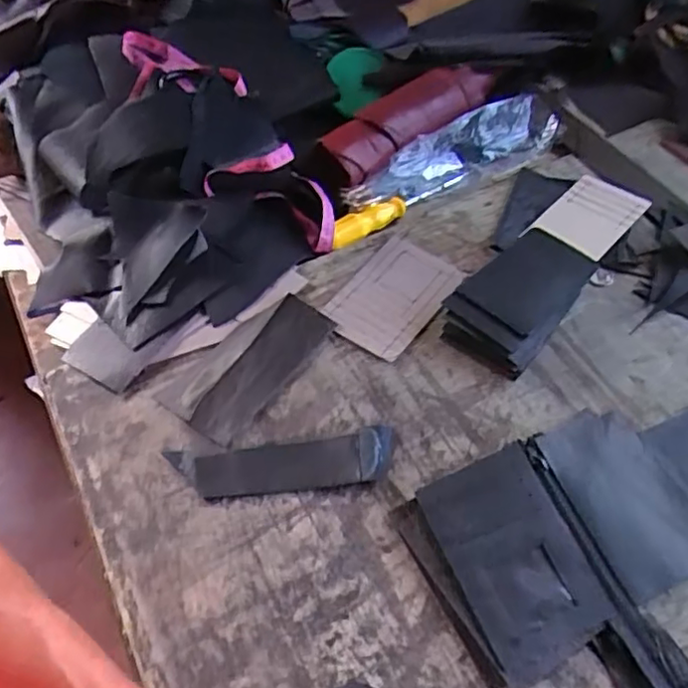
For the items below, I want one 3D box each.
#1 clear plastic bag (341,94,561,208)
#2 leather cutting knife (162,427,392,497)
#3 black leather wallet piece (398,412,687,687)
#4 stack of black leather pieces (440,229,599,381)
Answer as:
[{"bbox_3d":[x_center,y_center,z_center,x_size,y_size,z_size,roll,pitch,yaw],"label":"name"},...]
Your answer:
[{"bbox_3d":[0.127,-0.218,0.717,0.261,0.027,0.070,-28,59,-18],"label":"clear plastic bag"},{"bbox_3d":[-0.048,0.094,0.501,0.171,0.015,0.042,-6,55,-4],"label":"leather cutting knife"},{"bbox_3d":[0.171,0.152,0.458,0.209,0.024,0.182,-21,57,-14],"label":"black leather wallet piece"},{"bbox_3d":[0.165,-0.048,0.596,0.086,0.029,0.165,34,61,22],"label":"stack of black leather pieces"}]

